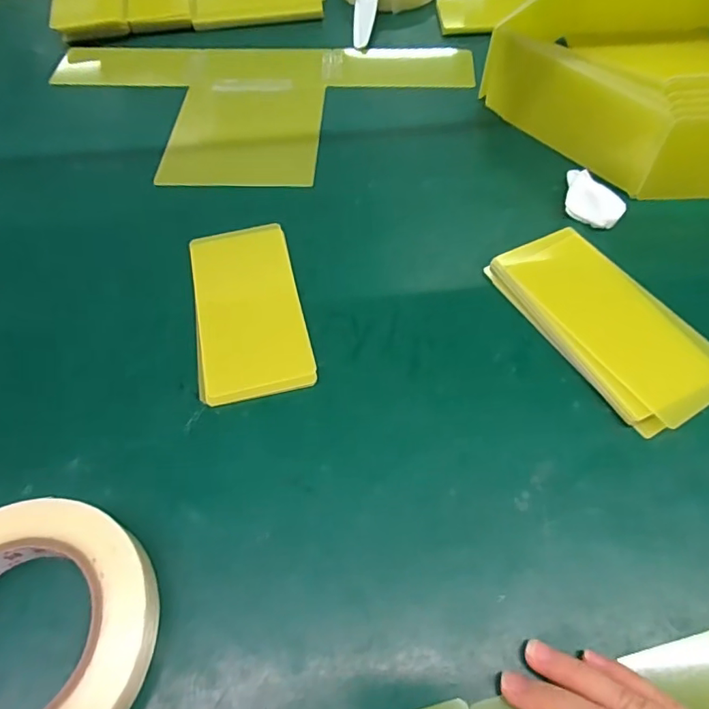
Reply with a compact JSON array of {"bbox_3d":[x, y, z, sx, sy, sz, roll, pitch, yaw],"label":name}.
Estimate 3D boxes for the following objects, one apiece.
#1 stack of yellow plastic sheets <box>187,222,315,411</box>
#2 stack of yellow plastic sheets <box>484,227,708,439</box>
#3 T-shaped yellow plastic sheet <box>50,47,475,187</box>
[{"bbox_3d":[-0.072,-0.033,0.350,0.071,0.007,0.138,-11,58,-6],"label":"stack of yellow plastic sheets"},{"bbox_3d":[0.159,-0.023,0.332,0.074,0.019,0.151,-29,62,-17],"label":"stack of yellow plastic sheets"},{"bbox_3d":[-0.092,-0.228,0.476,0.400,0.007,0.204,2,58,2],"label":"T-shaped yellow plastic sheet"}]

